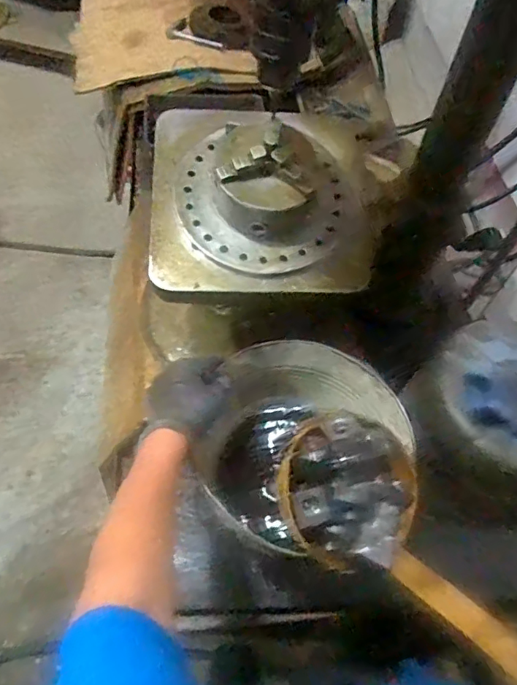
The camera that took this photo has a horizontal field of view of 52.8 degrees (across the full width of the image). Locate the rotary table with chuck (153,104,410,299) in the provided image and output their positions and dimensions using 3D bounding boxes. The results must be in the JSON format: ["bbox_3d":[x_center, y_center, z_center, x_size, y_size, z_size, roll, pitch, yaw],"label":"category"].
[{"bbox_3d":[0.011,-0.198,0.625,0.272,0.101,0.255,2,57,-5],"label":"rotary table with chuck"}]

